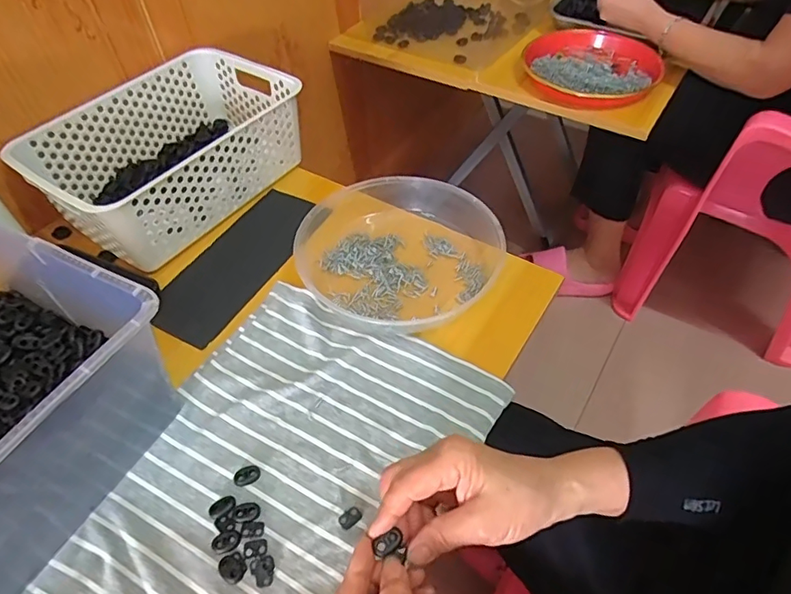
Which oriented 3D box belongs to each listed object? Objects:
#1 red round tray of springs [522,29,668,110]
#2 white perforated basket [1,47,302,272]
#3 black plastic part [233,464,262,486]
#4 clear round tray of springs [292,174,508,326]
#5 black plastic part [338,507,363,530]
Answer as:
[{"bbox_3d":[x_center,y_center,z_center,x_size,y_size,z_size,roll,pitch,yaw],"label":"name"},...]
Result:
[{"bbox_3d":[0.316,-0.379,0.850,0.215,0.028,0.222,-1,51,1],"label":"red round tray of springs"},{"bbox_3d":[-0.279,-0.186,0.654,0.199,0.105,0.305,27,56,22],"label":"white perforated basket"},{"bbox_3d":[-0.127,0.152,0.440,0.022,0.004,0.016,-25,54,-18],"label":"black plastic part"},{"bbox_3d":[-0.003,-0.058,0.583,0.219,0.037,0.208,-1,51,1],"label":"clear round tray of springs"},{"bbox_3d":[-0.037,0.178,0.416,0.018,0.004,0.013,-35,58,-24],"label":"black plastic part"}]

